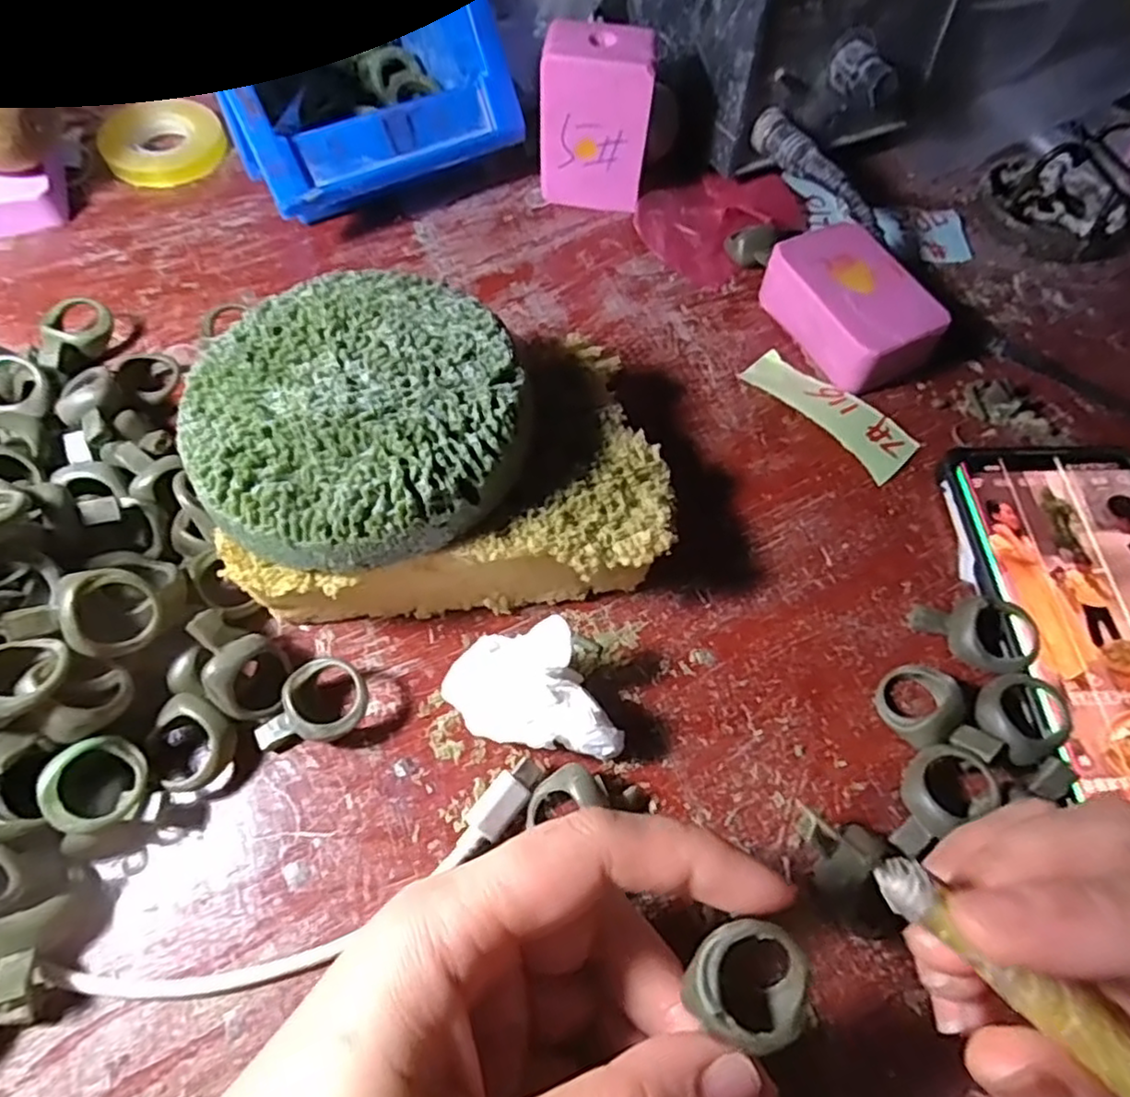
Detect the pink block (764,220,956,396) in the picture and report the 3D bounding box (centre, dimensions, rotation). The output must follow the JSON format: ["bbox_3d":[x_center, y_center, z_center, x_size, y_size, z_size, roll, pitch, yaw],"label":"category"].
[{"bbox_3d":[0.124,-0.103,0.292,0.045,0.028,0.070,-23,65,-13],"label":"pink block"}]

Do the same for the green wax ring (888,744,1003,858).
[{"bbox_3d":[0.110,0.074,0.204,0.035,0.017,0.022,-26,66,-14],"label":"green wax ring"}]

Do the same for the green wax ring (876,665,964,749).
[{"bbox_3d":[0.114,0.050,0.218,0.023,0.016,0.025,1,62,-1],"label":"green wax ring"}]

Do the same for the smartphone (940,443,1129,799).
[{"bbox_3d":[0.192,0.032,0.233,0.080,0.013,0.158,-2,62,-3],"label":"smartphone"}]

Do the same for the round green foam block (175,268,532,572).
[{"bbox_3d":[-0.064,-0.045,0.207,0.096,0.019,0.100,-23,66,-13],"label":"round green foam block"}]

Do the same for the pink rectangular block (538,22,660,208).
[{"bbox_3d":[0.015,-0.198,0.315,0.048,0.074,0.024,11,62,5],"label":"pink rectangular block"}]

